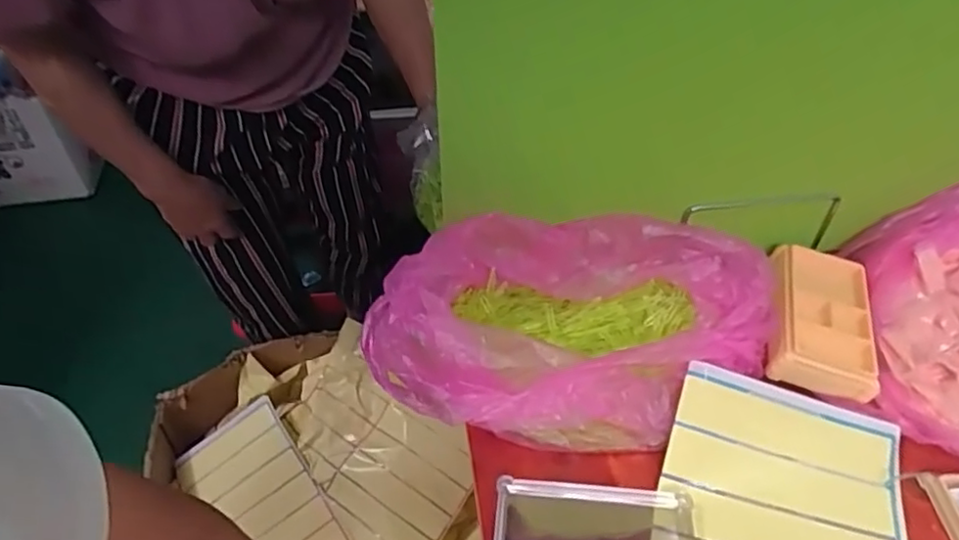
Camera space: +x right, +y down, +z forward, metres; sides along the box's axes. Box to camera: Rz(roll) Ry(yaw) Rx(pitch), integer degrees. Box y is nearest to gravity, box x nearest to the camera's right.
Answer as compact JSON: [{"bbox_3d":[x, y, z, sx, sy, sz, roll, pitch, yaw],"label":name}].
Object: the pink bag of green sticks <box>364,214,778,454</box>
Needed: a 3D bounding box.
[{"bbox_3d":[0.075,0.042,0.543,0.347,0.086,0.177,-2,46,-1],"label":"pink bag of green sticks"}]

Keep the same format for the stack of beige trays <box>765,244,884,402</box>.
[{"bbox_3d":[0.298,0.036,0.572,0.086,0.034,0.147,11,47,12],"label":"stack of beige trays"}]

